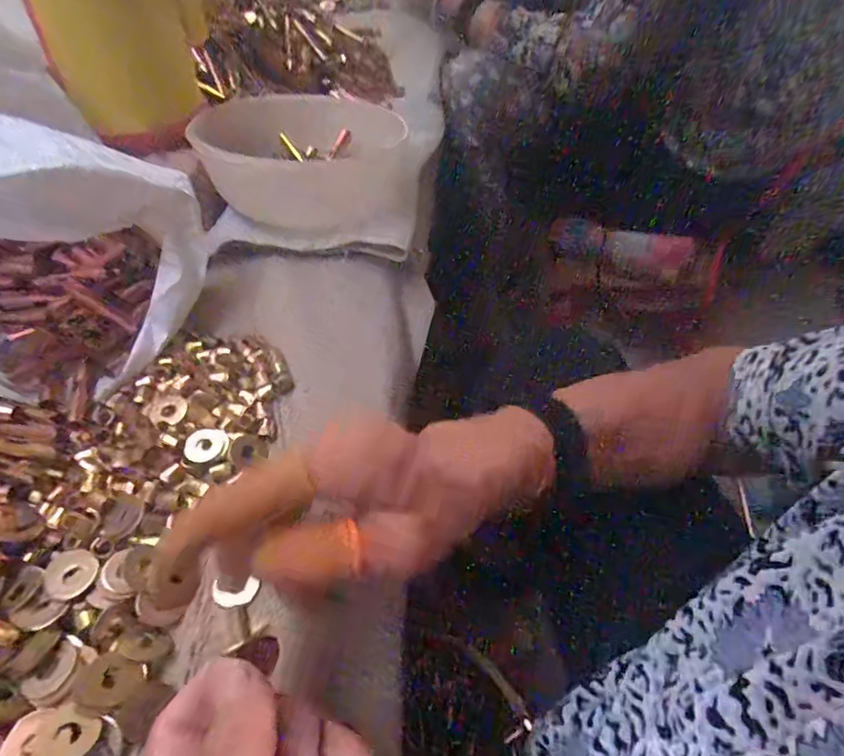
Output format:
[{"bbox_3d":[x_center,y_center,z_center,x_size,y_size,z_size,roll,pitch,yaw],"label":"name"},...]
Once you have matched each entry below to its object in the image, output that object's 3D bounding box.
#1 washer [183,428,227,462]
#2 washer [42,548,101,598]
[{"bbox_3d":[-0.120,0.036,0.285,0.018,0.004,0.022,15,53,9],"label":"washer"},{"bbox_3d":[-0.161,0.088,0.234,0.024,0.004,0.021,25,55,16],"label":"washer"}]

